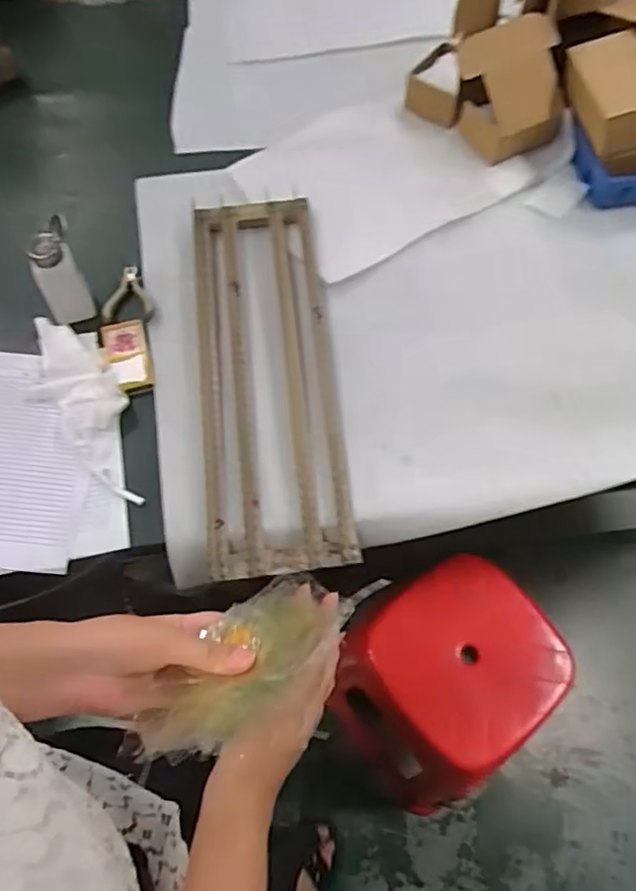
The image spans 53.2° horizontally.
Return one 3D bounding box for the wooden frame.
[{"bbox_3d":[-0.069,-0.107,0.839,0.171,0.029,0.548,-6,63,-3],"label":"wooden frame"}]

